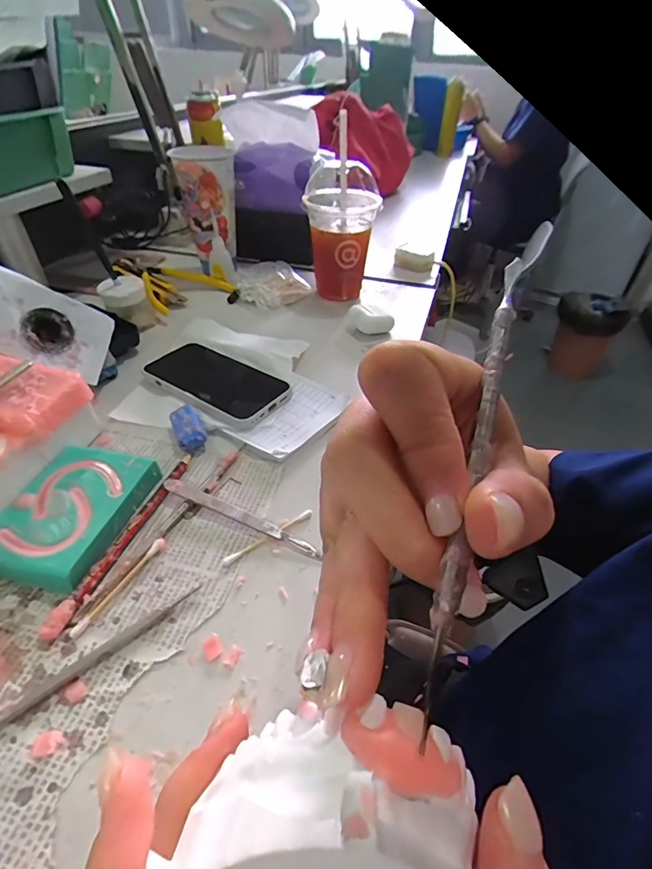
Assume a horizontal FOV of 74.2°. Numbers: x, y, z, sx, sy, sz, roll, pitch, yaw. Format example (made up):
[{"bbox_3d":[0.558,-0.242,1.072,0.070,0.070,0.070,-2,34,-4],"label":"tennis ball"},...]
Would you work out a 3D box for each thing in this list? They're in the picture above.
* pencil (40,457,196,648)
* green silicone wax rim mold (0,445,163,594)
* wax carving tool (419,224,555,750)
[{"bbox_3d":[-0.136,0.065,0.298,0.010,0.008,0.152,14,43,12],"label":"pencil"},{"bbox_3d":[-0.179,0.050,0.303,0.078,0.017,0.107,11,43,9],"label":"green silicone wax rim mold"},{"bbox_3d":[0.051,-0.008,0.129,0.011,0.005,0.169,17,62,12],"label":"wax carving tool"}]

